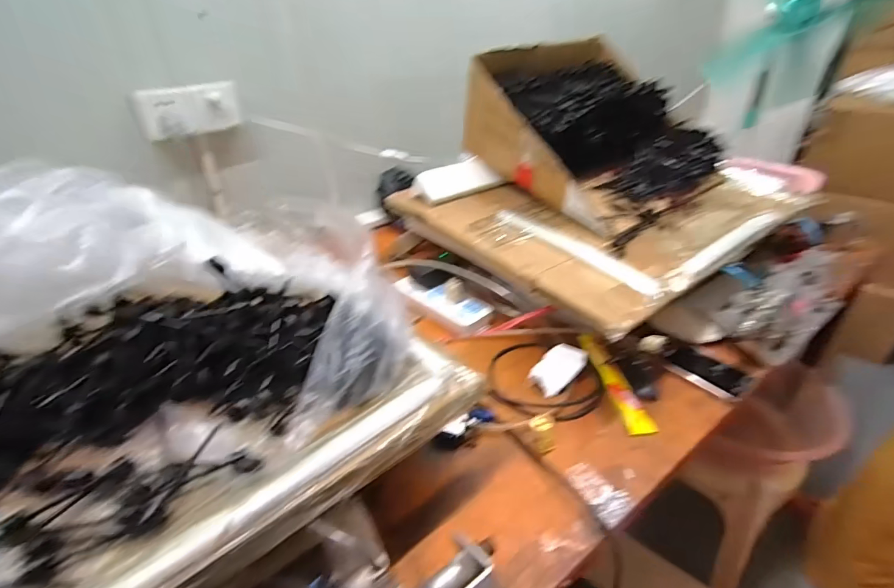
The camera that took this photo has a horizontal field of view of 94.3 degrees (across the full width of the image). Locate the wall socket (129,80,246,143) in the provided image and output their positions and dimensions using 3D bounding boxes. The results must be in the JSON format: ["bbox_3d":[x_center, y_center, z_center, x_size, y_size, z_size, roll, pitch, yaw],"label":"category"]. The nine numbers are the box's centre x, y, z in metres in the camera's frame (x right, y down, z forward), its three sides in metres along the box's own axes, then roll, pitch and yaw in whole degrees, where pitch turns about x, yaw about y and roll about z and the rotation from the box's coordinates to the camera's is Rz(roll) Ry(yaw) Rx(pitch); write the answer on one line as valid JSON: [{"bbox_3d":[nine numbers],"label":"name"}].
[{"bbox_3d":[-0.483,-0.347,0.786,0.178,0.084,0.034,-24,37,-31],"label":"wall socket"}]

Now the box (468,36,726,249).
[{"bbox_3d":[0.310,-0.346,0.855,0.439,0.278,0.380,-26,38,-33],"label":"box"}]

